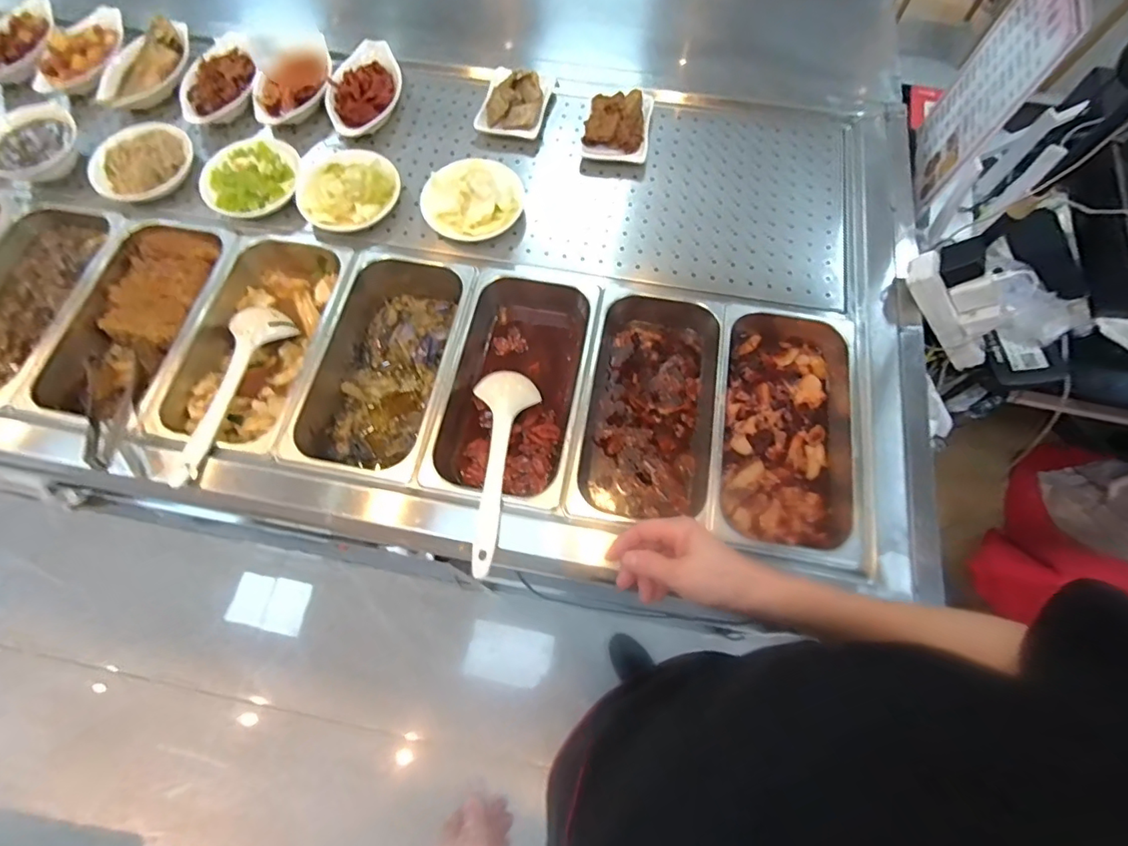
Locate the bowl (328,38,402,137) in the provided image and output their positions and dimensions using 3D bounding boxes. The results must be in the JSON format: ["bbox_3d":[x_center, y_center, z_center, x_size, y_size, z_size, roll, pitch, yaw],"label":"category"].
[{"bbox_3d":[-0.313,-0.528,0.843,0.107,0.045,0.183,12,69,5],"label":"bowl"}]

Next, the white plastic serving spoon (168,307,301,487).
[{"bbox_3d":[-0.437,-0.042,0.678,0.077,0.041,0.253,16,70,7],"label":"white plastic serving spoon"}]

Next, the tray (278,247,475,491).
[{"bbox_3d":[-0.233,-0.085,0.732,0.174,0.113,0.346,9,69,4],"label":"tray"}]

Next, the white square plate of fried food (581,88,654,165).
[{"bbox_3d":[0.081,-0.453,0.811,0.094,0.034,0.118,7,69,4],"label":"white square plate of fried food"}]

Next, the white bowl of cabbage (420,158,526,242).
[{"bbox_3d":[-0.129,-0.321,0.765,0.144,0.042,0.141,0,69,1],"label":"white bowl of cabbage"}]

